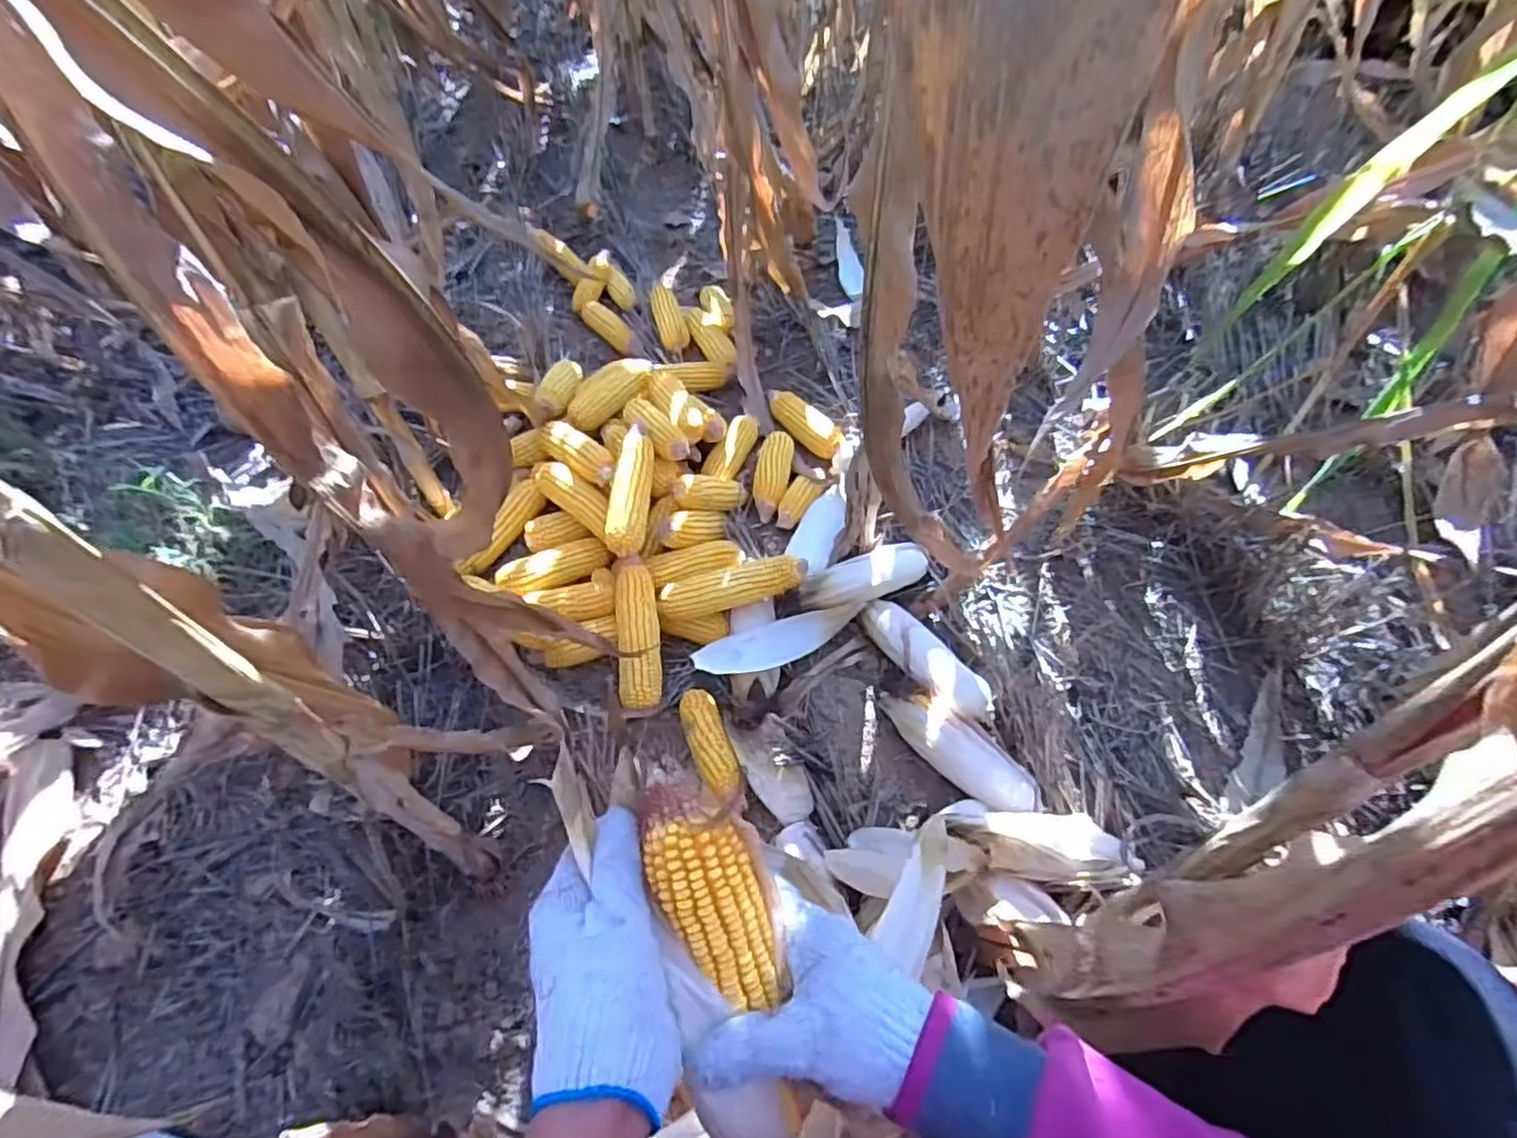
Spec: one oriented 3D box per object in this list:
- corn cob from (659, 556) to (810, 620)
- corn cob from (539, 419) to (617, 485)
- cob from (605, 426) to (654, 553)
[{"bbox_3d":[-0.037,0.022,0.941,0.206,0.054,0.054,-7,54,-2],"label":"corn cob"},{"bbox_3d":[-0.275,-0.179,1.035,0.054,0.041,0.173,-39,61,-22],"label":"corn cob"},{"bbox_3d":[-0.181,-0.112,0.982,0.055,0.056,0.203,2,69,5],"label":"cob"}]

